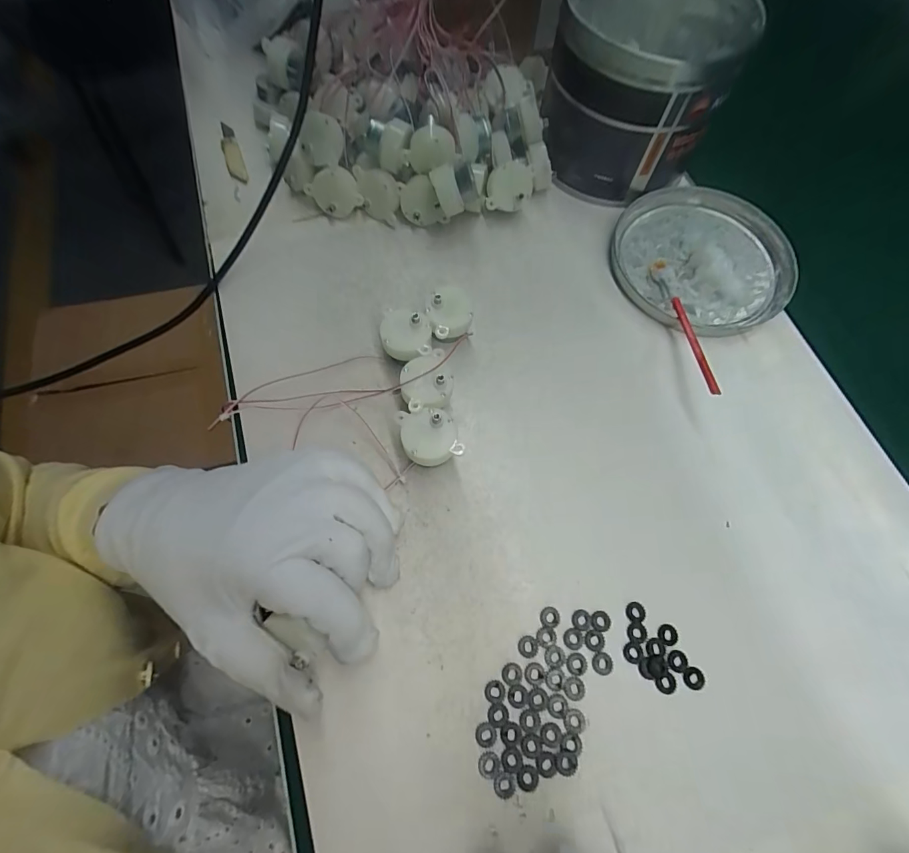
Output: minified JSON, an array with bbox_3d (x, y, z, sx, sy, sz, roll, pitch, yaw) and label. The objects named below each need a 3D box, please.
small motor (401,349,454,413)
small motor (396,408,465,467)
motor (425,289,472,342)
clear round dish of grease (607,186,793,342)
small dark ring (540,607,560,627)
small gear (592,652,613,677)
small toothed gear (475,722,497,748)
[{"bbox_3d":[-0.016,-0.023,0.266,0.031,0.028,0.035,-12,69,-5],"label":"small motor"},{"bbox_3d":[-0.014,0.008,0.256,0.032,0.025,0.032,-15,69,-6],"label":"small motor"},{"bbox_3d":[-0.003,-0.069,0.282,0.027,0.028,0.028,0,68,-1],"label":"motor"},{"bbox_3d":[0.184,-0.127,0.325,0.128,0.009,0.127,0,68,-1],"label":"clear round dish of grease"},{"bbox_3d":[0.052,0.103,0.234,0.011,0.004,0.010,0,68,-1],"label":"small dark ring"},{"bbox_3d":[0.077,0.123,0.226,0.011,0.004,0.011,0,68,-1],"label":"small gear"},{"bbox_3d":[0.016,0.151,0.213,0.010,0.004,0.011,0,68,-1],"label":"small toothed gear"}]

